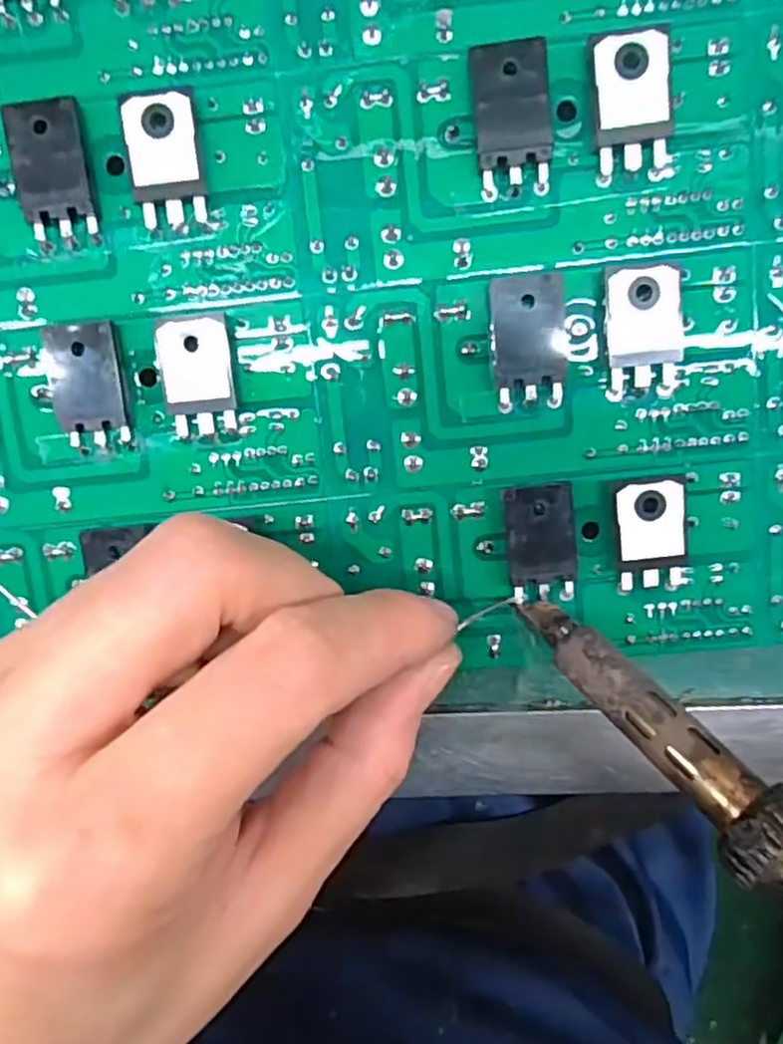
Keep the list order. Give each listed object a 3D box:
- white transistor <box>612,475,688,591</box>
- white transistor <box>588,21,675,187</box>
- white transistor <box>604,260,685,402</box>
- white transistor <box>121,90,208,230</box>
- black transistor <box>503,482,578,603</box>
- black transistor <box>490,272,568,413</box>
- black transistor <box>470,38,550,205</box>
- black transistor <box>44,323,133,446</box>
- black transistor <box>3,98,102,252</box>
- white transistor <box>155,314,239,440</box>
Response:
[{"bbox_3d":[0.057,0.002,0.154,0.015,0.006,0.025,-8,98,3],"label":"white transistor"},{"bbox_3d":[0.048,-0.084,0.141,0.016,0.007,0.026,-6,98,3],"label":"white transistor"},{"bbox_3d":[0.053,-0.040,0.147,0.015,0.006,0.026,-5,98,3],"label":"white transistor"},{"bbox_3d":[-0.046,-0.075,0.144,0.014,0.005,0.025,-4,99,3],"label":"white transistor"},{"bbox_3d":[0.033,0.005,0.155,0.015,0.005,0.026,-7,98,3],"label":"black transistor"},{"bbox_3d":[0.029,-0.038,0.148,0.016,0.006,0.026,-1,99,2],"label":"black transistor"},{"bbox_3d":[0.024,-0.081,0.141,0.015,0.006,0.027,-5,98,3],"label":"black transistor"},{"bbox_3d":[-0.065,-0.030,0.151,0.014,0.006,0.025,-1,99,2],"label":"black transistor"},{"bbox_3d":[-0.070,-0.072,0.145,0.015,0.006,0.026,-7,98,3],"label":"black transistor"},{"bbox_3d":[-0.042,-0.032,0.152,0.014,0.008,0.024,-2,99,3],"label":"white transistor"}]

